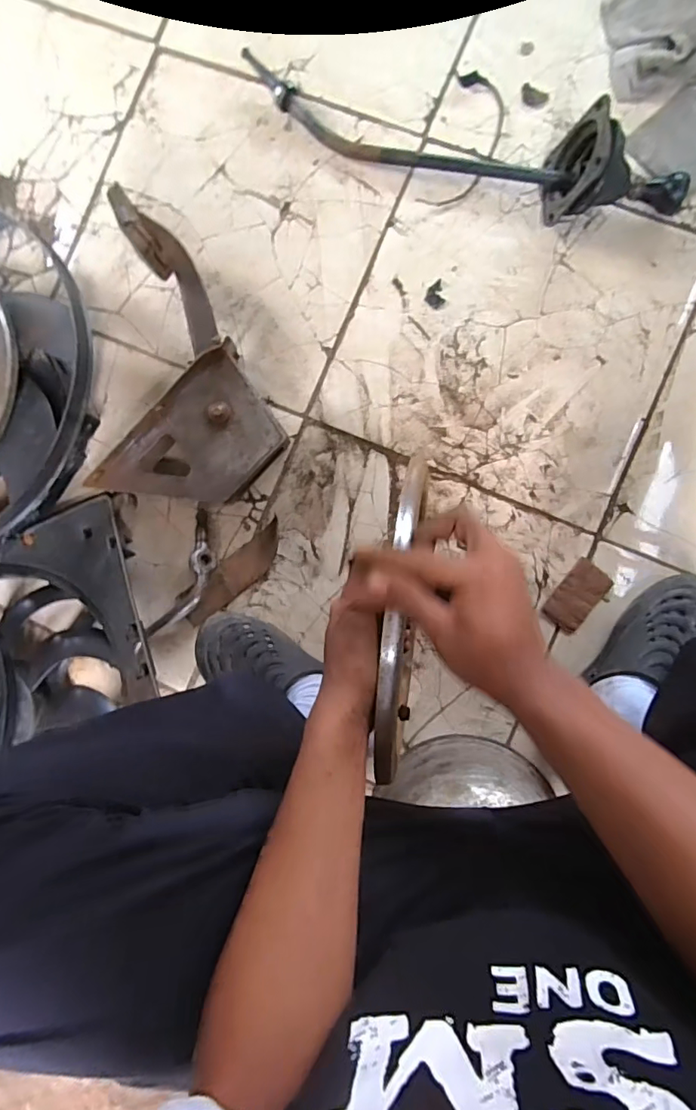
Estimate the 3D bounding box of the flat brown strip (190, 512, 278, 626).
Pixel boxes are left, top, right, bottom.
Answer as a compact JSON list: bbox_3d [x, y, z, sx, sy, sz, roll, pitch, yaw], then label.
[{"bbox_3d":[-0.152,0.026,0.701,0.172,0.026,0.048,-40,88,4],"label":"flat brown strip"}]

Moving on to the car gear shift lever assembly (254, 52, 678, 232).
[{"bbox_3d":[0.136,-0.536,0.642,0.581,0.093,0.110,23,92,3],"label":"car gear shift lever assembly"}]

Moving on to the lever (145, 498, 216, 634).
[{"bbox_3d":[-0.211,0.026,0.696,0.059,0.042,0.187,20,92,4],"label":"lever"}]

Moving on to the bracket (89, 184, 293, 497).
[{"bbox_3d":[-0.244,-0.221,0.658,0.225,0.107,0.347,-27,89,4],"label":"bracket"}]

